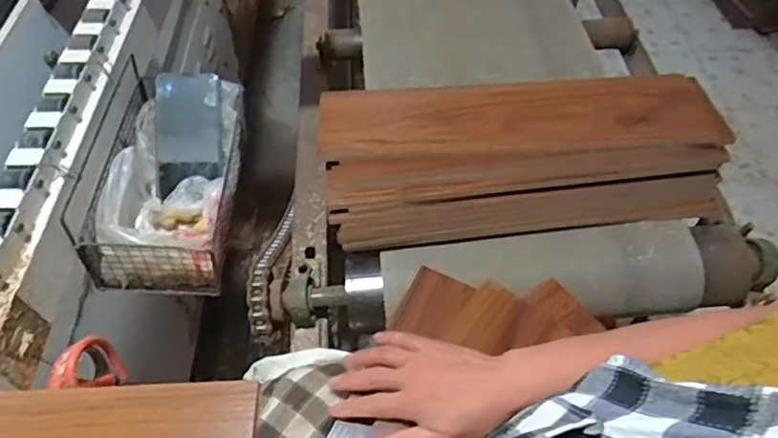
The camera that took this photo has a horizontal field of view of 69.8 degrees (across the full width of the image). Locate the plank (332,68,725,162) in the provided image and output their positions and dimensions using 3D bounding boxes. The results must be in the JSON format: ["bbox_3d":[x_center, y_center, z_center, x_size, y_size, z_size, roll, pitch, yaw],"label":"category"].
[{"bbox_3d":[0.165,-0.131,0.708,0.487,0.015,0.138,-3,54,-1],"label":"plank"}]

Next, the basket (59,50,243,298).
[{"bbox_3d":[-0.254,-0.051,0.664,0.136,0.108,0.257,-1,54,0],"label":"basket"}]

